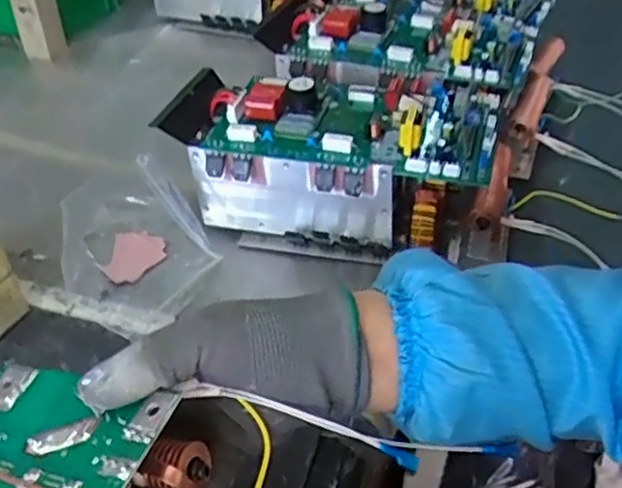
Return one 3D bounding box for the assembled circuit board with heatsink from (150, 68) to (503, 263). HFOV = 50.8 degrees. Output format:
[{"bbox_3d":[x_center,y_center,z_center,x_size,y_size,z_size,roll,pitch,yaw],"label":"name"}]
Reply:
[{"bbox_3d":[0.016,-0.074,0.576,0.275,0.120,0.132,8,41,10],"label":"assembled circuit board with heatsink"}]

